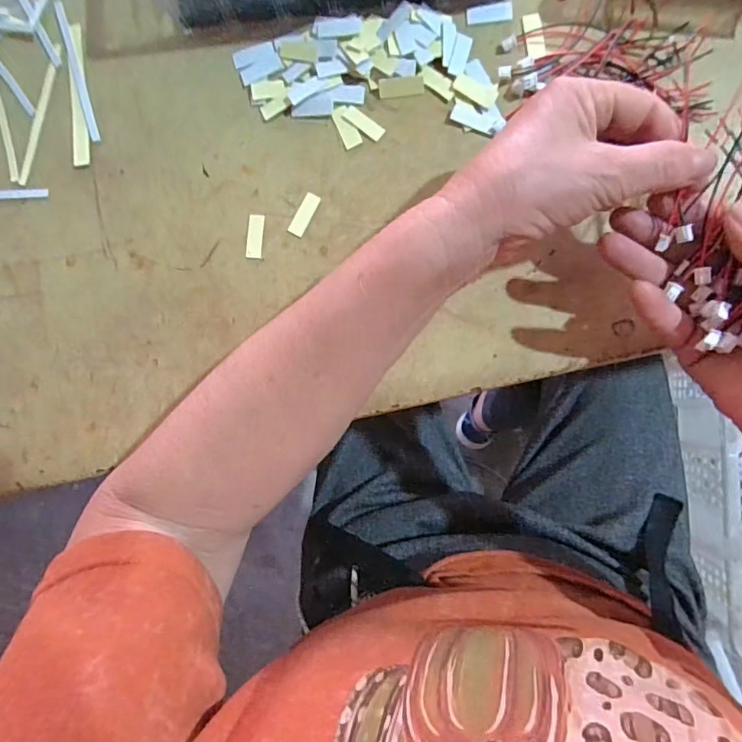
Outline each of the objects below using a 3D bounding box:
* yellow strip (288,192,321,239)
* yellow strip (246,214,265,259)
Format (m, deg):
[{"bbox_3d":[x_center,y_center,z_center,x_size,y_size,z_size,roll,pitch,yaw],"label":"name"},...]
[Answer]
[{"bbox_3d":[-0.042,-0.099,0.310,0.010,0.004,0.028,27,91,5],"label":"yellow strip"},{"bbox_3d":[-0.074,-0.086,0.311,0.010,0.004,0.027,5,89,5],"label":"yellow strip"}]

